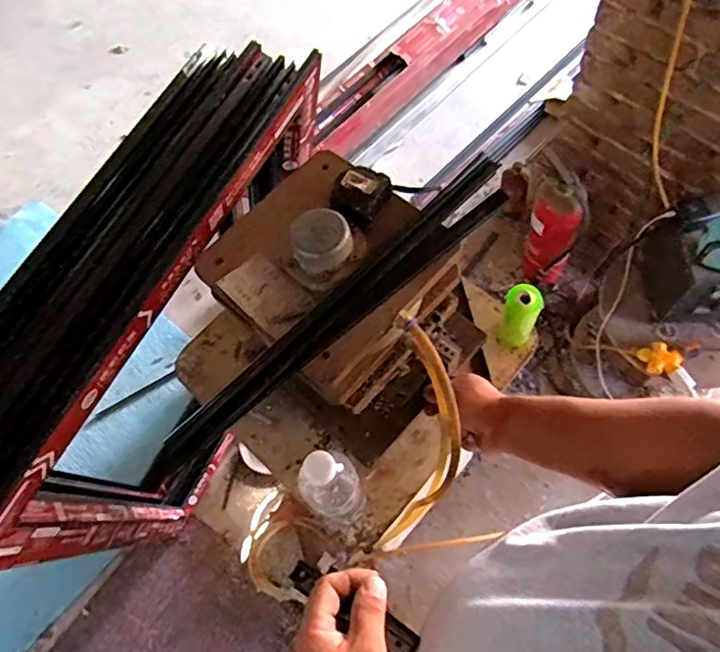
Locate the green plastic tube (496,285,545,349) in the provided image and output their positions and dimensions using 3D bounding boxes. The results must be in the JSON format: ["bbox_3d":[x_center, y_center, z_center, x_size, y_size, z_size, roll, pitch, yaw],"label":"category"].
[{"bbox_3d":[0.226,-0.011,0.808,0.053,0.116,0.044,27,70,16],"label":"green plastic tube"}]

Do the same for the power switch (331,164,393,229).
[{"bbox_3d":[-0.001,-0.149,0.618,0.067,0.024,0.064,36,73,19],"label":"power switch"}]

